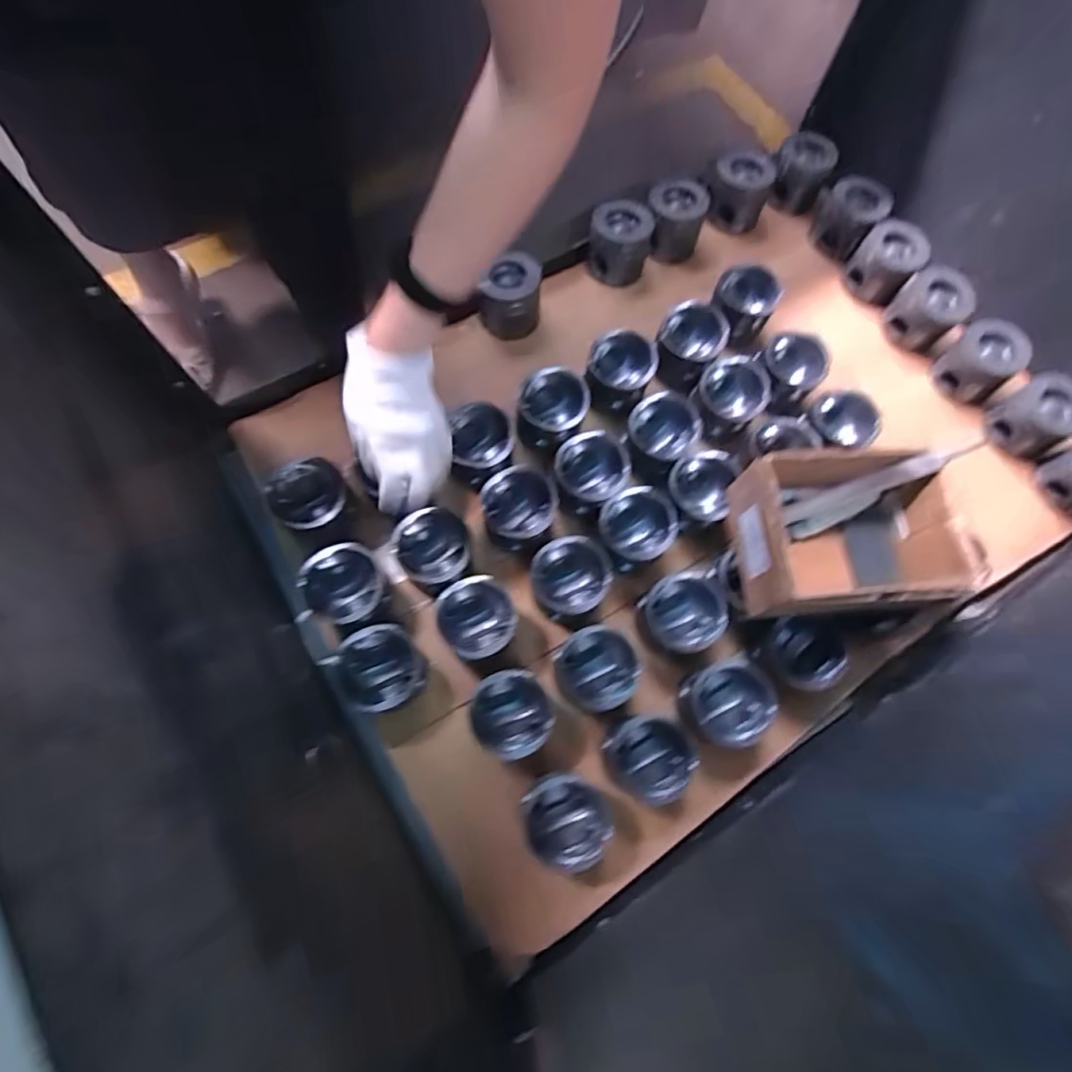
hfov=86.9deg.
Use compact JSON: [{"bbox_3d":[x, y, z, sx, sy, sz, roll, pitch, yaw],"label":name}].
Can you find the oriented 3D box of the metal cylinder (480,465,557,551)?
[{"bbox_3d":[-0.020,-0.027,0.682,0.086,0.082,0.089,-18,74,-7],"label":"metal cylinder"}]

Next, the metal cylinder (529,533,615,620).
[{"bbox_3d":[0.039,0.050,0.644,0.083,0.067,0.080,0,72,-1],"label":"metal cylinder"}]

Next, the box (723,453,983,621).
[{"bbox_3d":[0.321,-0.003,0.593,0.197,0.094,0.159,-2,72,-1],"label":"box"}]

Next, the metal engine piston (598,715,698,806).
[{"bbox_3d":[0.118,0.232,0.598,0.082,0.061,0.086,-33,76,-11],"label":"metal engine piston"}]

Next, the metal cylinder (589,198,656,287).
[{"bbox_3d":[0.119,-0.416,0.807,0.088,0.072,0.079,4,72,0],"label":"metal cylinder"}]

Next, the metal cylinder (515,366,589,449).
[{"bbox_3d":[0.020,-0.161,0.715,0.082,0.067,0.091,10,72,2],"label":"metal cylinder"}]

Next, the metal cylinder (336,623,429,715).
[{"bbox_3d":[-0.163,0.146,0.609,0.085,0.076,0.084,0,72,-1],"label":"metal cylinder"}]

